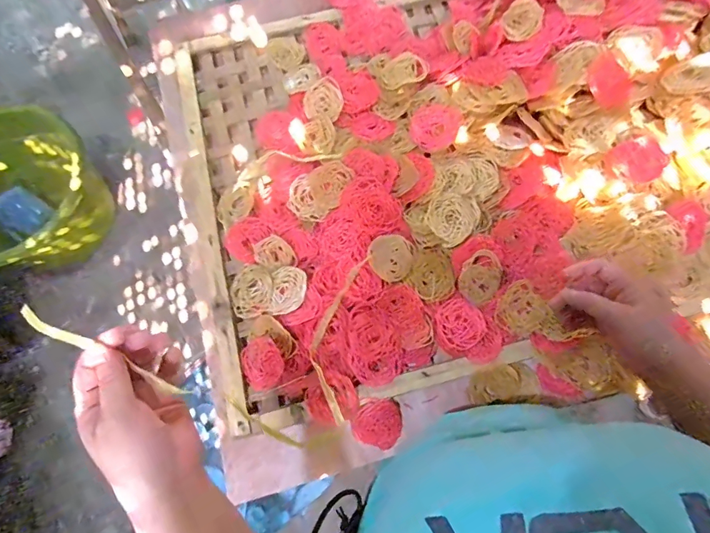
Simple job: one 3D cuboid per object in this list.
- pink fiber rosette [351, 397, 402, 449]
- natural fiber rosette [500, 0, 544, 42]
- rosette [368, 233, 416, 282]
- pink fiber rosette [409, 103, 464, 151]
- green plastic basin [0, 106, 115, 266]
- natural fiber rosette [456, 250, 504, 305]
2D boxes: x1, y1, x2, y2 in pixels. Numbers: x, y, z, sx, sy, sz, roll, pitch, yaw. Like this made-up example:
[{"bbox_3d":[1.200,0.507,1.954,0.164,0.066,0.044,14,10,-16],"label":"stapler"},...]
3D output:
[{"bbox_3d":[0.028,0.195,0.500,0.060,0.023,0.056,-1,74,2],"label":"pink fiber rosette"},{"bbox_3d":[0.235,-0.347,0.572,0.053,0.012,0.072,15,75,6],"label":"natural fiber rosette"},{"bbox_3d":[0.047,-0.013,0.518,0.059,0.004,0.059,2,83,-13],"label":"rosette"},{"bbox_3d":[0.109,-0.196,0.562,0.067,0.017,0.066,-1,74,2],"label":"pink fiber rosette"},{"bbox_3d":[-0.994,-0.208,1.262,0.415,0.291,0.495,16,75,7],"label":"green plastic basin"},{"bbox_3d":[0.163,0.013,0.524,0.052,0.015,0.065,21,76,8],"label":"natural fiber rosette"}]

